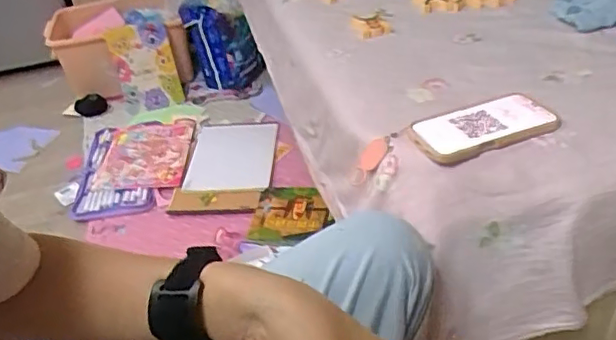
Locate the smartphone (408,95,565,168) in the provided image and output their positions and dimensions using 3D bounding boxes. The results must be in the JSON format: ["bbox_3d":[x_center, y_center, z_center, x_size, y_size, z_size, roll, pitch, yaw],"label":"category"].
[{"bbox_3d":[0.194,-0.047,0.642,0.158,0.015,0.076,-18,39,-12],"label":"smartphone"}]

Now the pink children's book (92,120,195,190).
[{"bbox_3d":[-0.414,-0.044,1.463,0.226,0.021,0.280,-8,38,1],"label":"pink children's book"}]

